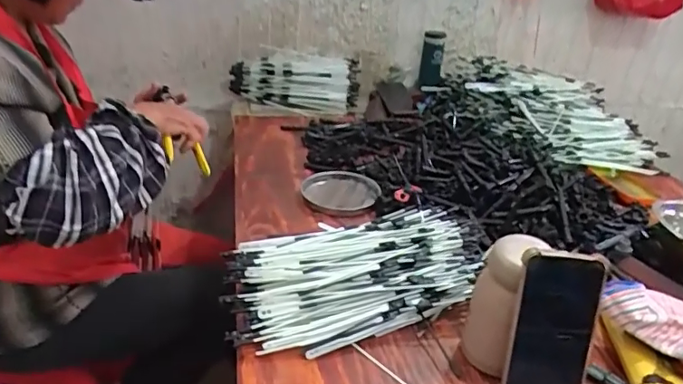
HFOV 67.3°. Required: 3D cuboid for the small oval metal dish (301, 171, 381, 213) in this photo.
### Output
[{"bbox_3d":[0.000,-0.003,0.881,0.130,0.014,0.138,-2,28,-14],"label":"small oval metal dish"}]

